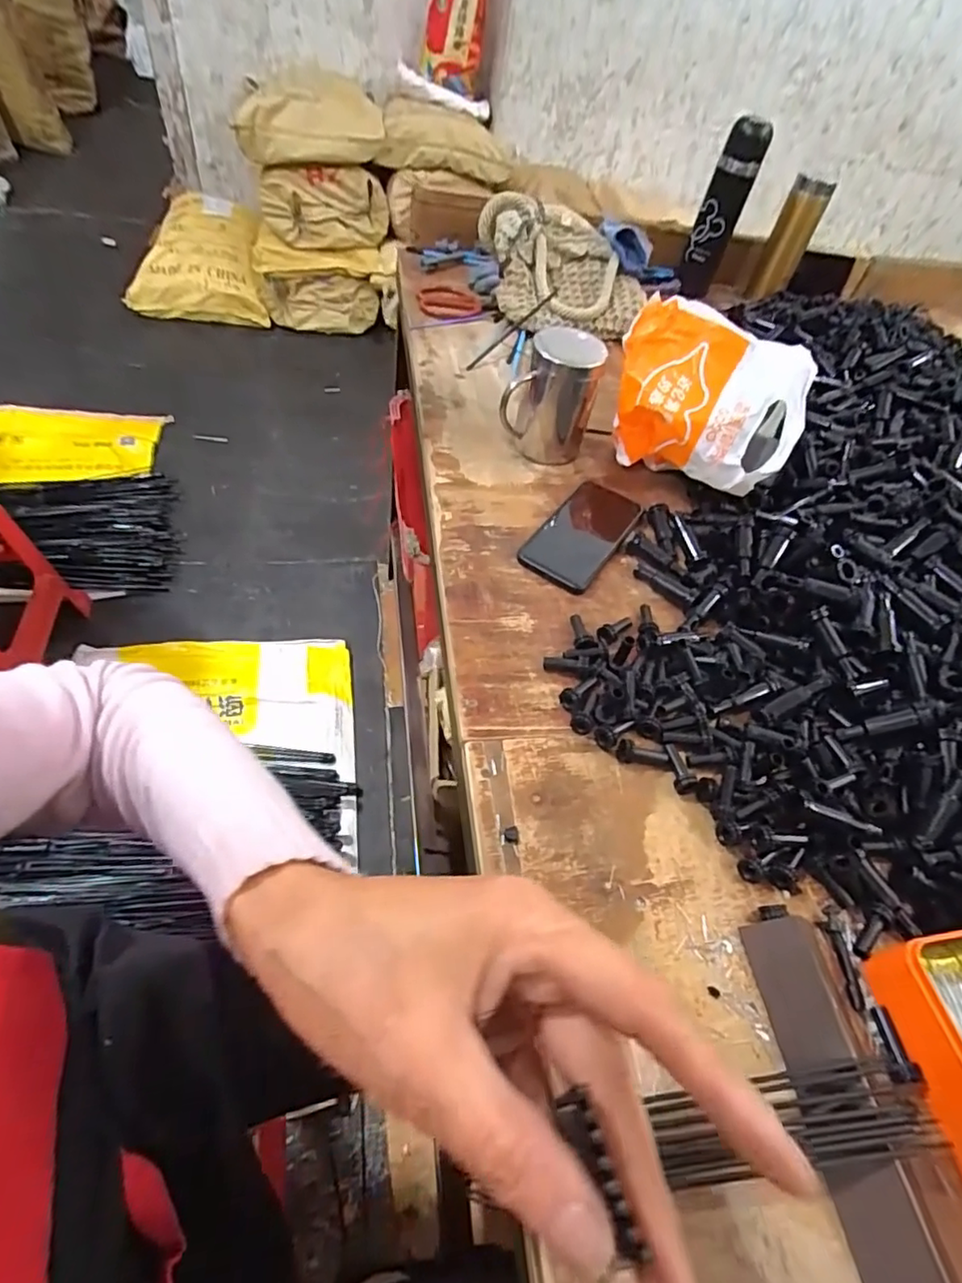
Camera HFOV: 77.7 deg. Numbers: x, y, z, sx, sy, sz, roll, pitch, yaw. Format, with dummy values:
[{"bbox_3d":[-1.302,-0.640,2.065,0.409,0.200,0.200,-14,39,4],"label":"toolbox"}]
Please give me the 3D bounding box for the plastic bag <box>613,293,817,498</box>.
[{"bbox_3d":[0.234,-0.252,0.638,0.198,0.130,0.118,25,53,9],"label":"plastic bag"}]

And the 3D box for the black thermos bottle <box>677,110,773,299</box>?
[{"bbox_3d":[0.387,-0.694,0.977,0.064,0.239,0.065,22,52,7],"label":"black thermos bottle"}]

